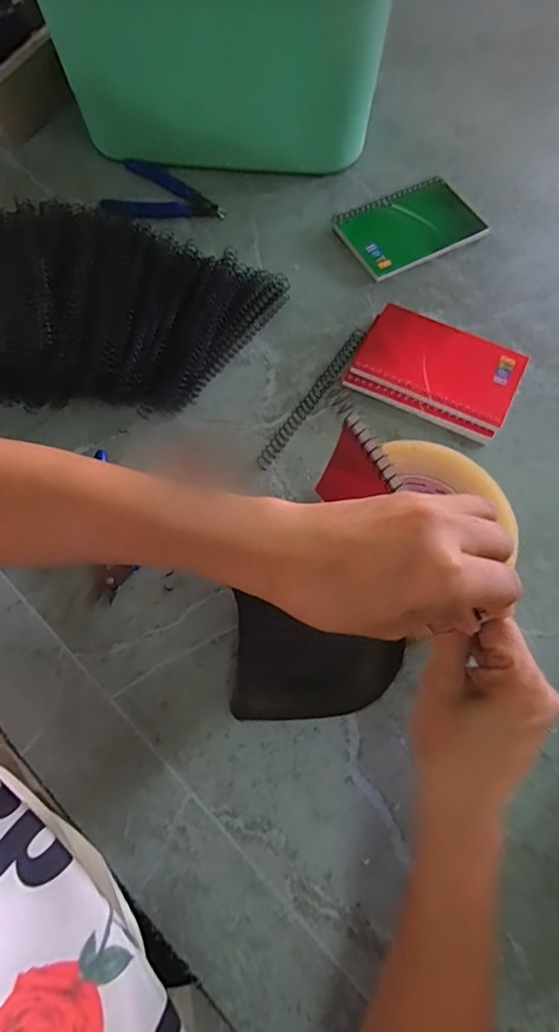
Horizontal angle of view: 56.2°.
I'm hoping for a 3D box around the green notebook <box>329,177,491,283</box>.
[{"bbox_3d":[0.127,-0.285,0.514,0.128,0.008,0.084,-29,76,-9],"label":"green notebook"}]

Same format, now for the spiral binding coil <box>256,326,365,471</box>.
[{"bbox_3d":[0.029,-0.101,0.440,0.013,0.008,0.153,33,71,13],"label":"spiral binding coil"}]

